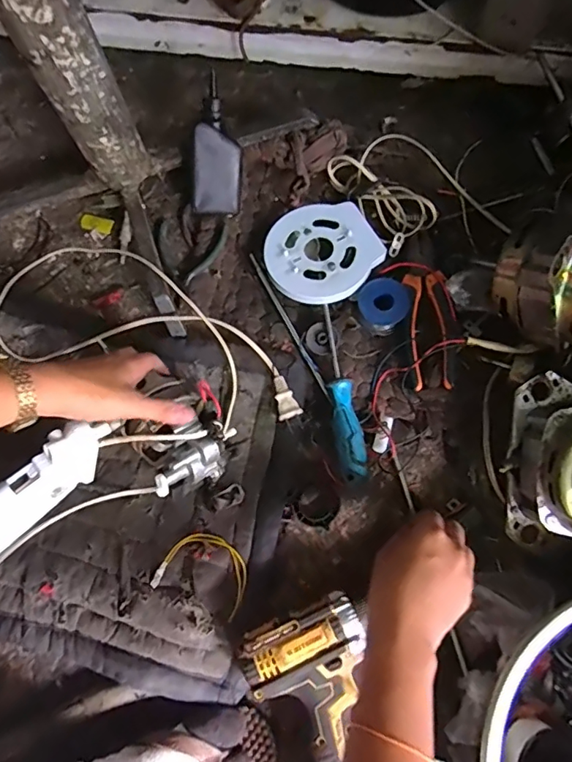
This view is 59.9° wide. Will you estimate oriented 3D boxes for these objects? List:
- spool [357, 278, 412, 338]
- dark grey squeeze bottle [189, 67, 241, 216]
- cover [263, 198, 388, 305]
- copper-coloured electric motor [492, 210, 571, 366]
[{"bbox_3d":[0.108,-0.083,0.543,0.056,0.025,0.055,-26,75,11],"label":"spool"},{"bbox_3d":[-0.077,-0.248,0.538,0.055,0.137,0.038,1,34,1],"label":"dark grey squeeze bottle"},{"bbox_3d":[0.039,-0.143,0.562,0.123,0.035,0.121,0,78,0],"label":"cover"},{"bbox_3d":[0.269,-0.089,0.474,0.104,0.099,0.137,-46,127,-18],"label":"copper-coloured electric motor"}]

